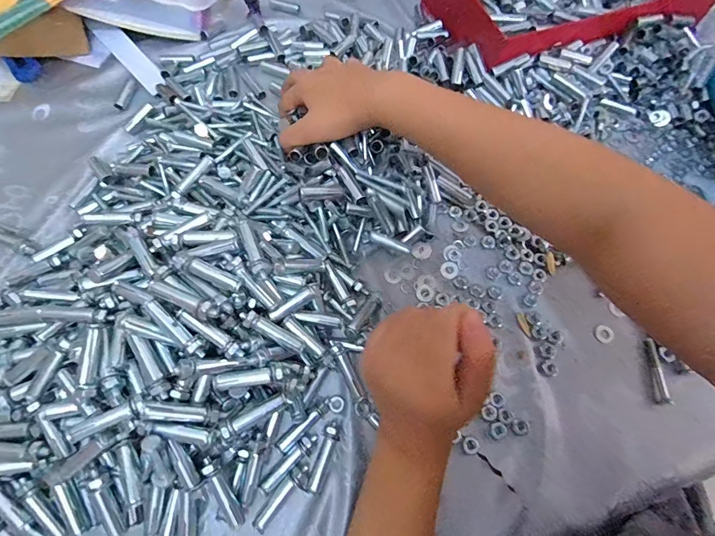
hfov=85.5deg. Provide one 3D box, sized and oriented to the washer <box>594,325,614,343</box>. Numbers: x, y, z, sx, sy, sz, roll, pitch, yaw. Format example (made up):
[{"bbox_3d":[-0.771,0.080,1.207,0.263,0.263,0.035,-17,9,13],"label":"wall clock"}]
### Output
[{"bbox_3d":[0.228,0.061,0.358,0.014,0.004,0.017,-30,72,-12],"label":"washer"}]

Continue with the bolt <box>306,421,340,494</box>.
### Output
[{"bbox_3d":[-0.026,0.149,0.305,0.013,0.011,0.051,16,69,5],"label":"bolt"}]

